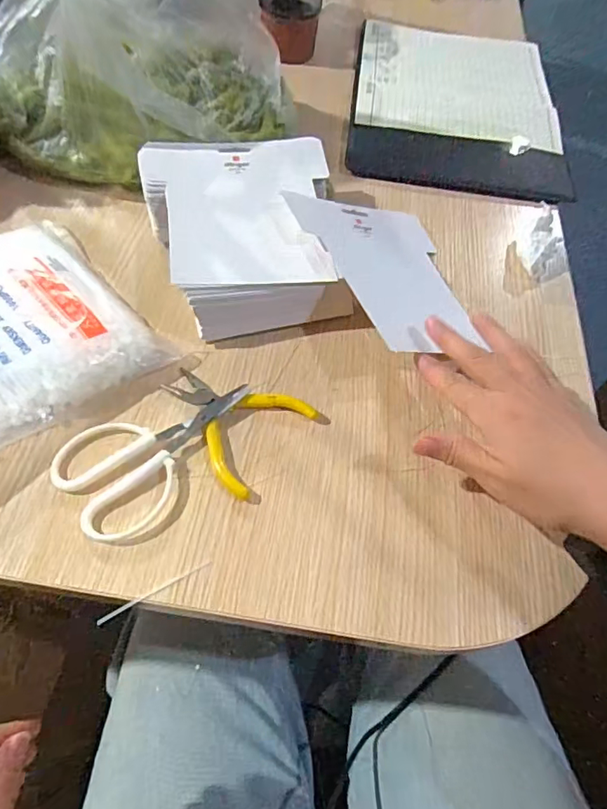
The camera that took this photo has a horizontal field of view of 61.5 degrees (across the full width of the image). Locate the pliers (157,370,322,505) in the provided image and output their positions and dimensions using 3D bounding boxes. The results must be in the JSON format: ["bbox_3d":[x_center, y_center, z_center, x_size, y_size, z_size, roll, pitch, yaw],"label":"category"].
[{"bbox_3d":[-0.058,0.007,0.383,0.106,0.010,0.087,34,62,16],"label":"pliers"}]

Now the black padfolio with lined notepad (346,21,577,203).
[{"bbox_3d":[0.193,-0.386,0.643,0.255,0.017,0.338,7,58,0],"label":"black padfolio with lined notepad"}]

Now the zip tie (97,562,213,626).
[{"bbox_3d":[-0.092,0.116,0.316,0.074,0.004,0.005,-24,63,-18],"label":"zip tie"}]

